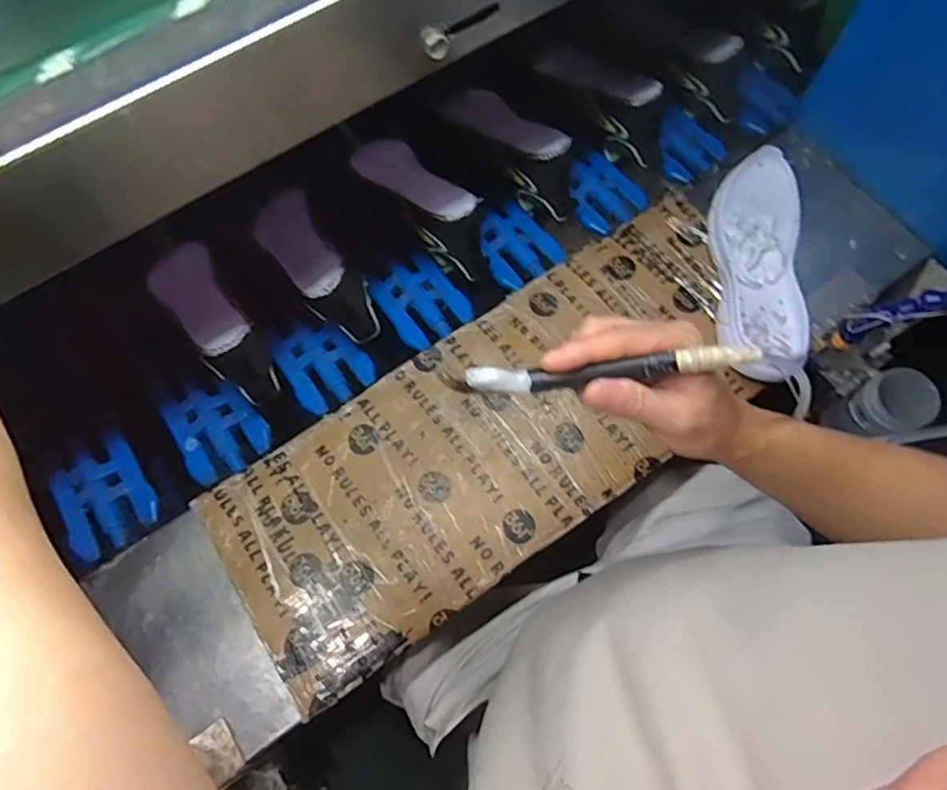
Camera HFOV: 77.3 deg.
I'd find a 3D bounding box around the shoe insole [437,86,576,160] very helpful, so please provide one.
[{"bbox_3d":[0.034,-0.345,0.747,0.064,0.007,0.219,-35,54,-12],"label":"shoe insole"}]

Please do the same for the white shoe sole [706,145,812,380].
[{"bbox_3d":[0.330,-0.155,0.679,0.104,0.045,0.301,7,71,1],"label":"white shoe sole"}]

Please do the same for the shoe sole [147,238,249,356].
[{"bbox_3d":[-0.300,-0.104,0.647,0.068,0.029,0.184,-36,55,-13],"label":"shoe sole"}]

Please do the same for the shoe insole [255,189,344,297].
[{"bbox_3d":[-0.207,-0.180,0.686,0.067,0.015,0.226,-29,49,-11],"label":"shoe insole"}]

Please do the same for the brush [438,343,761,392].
[{"bbox_3d":[0.071,-0.014,0.336,0.175,0.014,0.013,-5,70,3],"label":"brush"}]

